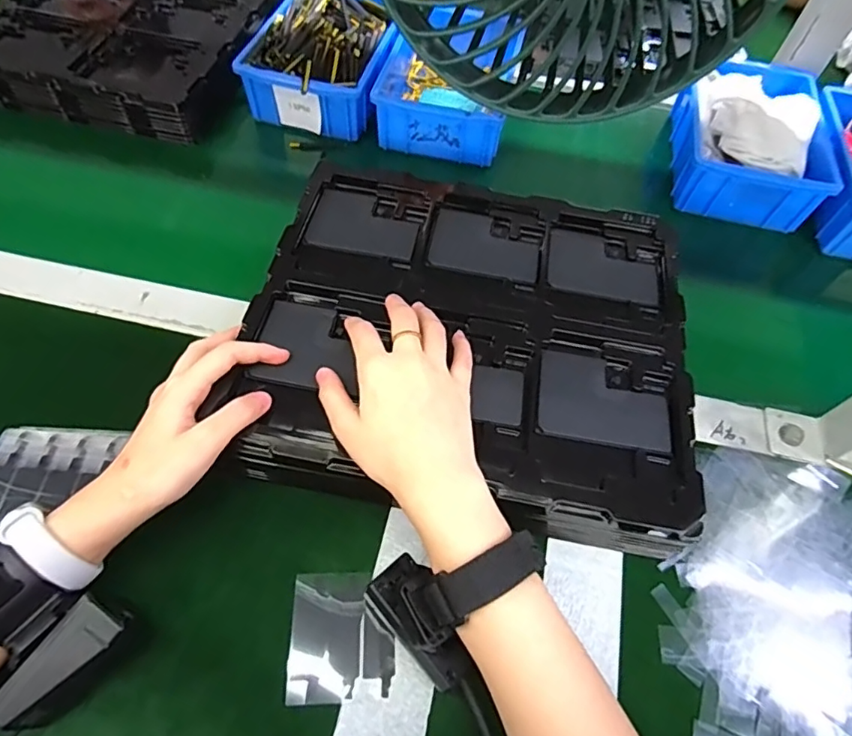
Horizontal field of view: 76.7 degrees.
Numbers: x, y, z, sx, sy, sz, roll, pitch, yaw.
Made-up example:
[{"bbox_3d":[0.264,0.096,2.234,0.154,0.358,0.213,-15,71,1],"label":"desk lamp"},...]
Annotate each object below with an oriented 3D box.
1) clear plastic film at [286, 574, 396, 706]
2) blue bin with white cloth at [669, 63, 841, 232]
[{"bbox_3d":[-0.051,0.164,0.330,0.061,0.004,0.070,1,60,-3],"label":"clear plastic film"},{"bbox_3d":[0.341,-0.247,0.571,0.145,0.067,0.196,13,60,4],"label":"blue bin with white cloth"}]

